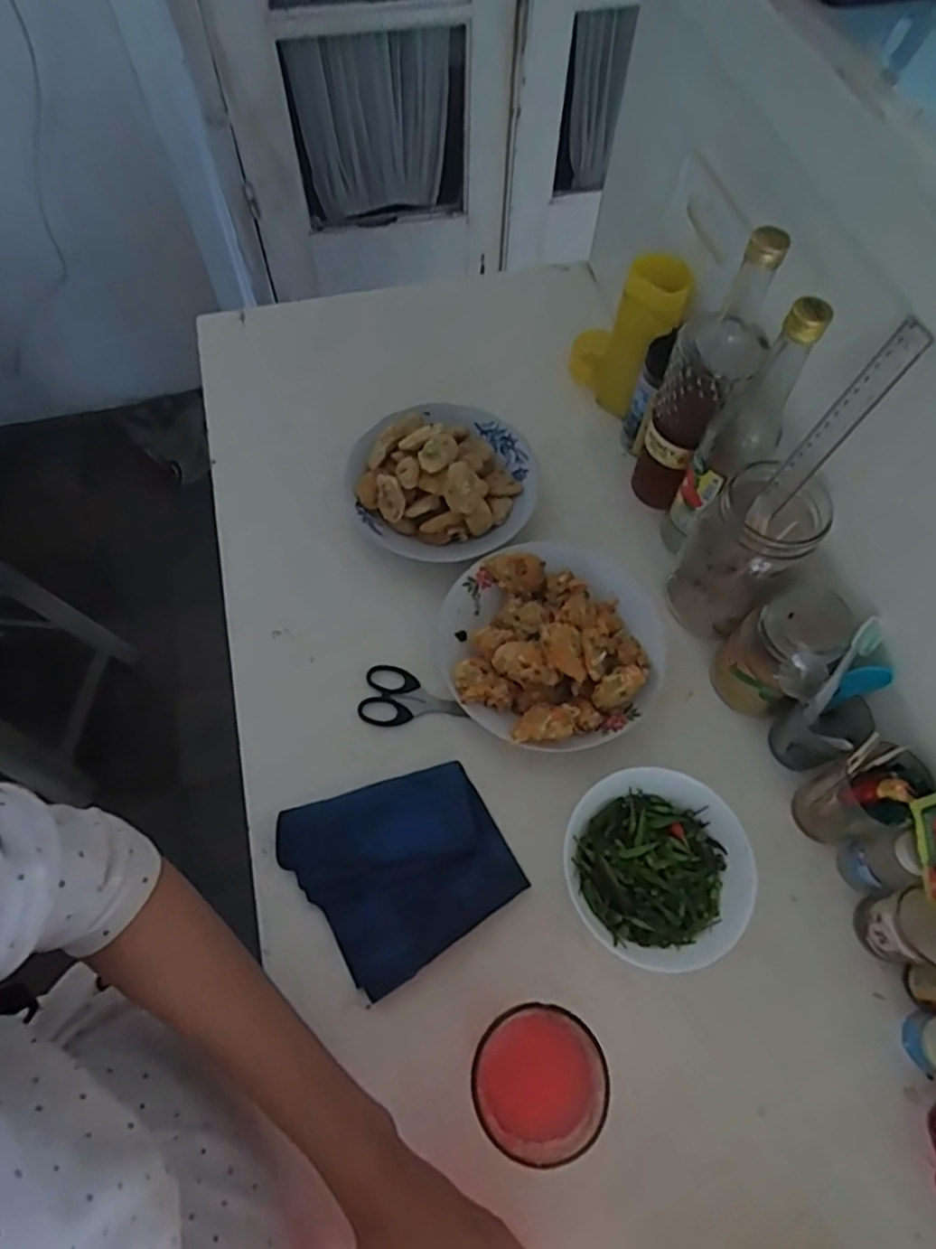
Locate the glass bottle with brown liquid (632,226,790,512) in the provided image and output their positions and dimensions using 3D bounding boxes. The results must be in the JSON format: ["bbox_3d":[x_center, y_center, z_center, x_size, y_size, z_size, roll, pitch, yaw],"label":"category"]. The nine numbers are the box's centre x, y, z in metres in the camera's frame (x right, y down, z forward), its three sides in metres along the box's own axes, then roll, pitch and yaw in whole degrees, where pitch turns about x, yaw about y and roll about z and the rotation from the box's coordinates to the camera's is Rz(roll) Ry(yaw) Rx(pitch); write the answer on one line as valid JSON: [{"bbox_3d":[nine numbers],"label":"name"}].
[{"bbox_3d":[0.206,-0.207,0.602,0.068,0.270,0.069,20,65,9],"label":"glass bottle with brown liquid"}]

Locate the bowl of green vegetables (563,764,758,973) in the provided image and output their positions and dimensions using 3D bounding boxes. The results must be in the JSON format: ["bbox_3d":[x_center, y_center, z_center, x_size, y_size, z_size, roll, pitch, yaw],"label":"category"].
[{"bbox_3d":[0.149,0.192,0.536,0.139,0.039,0.143,0,63,-1],"label":"bowl of green vegetables"}]

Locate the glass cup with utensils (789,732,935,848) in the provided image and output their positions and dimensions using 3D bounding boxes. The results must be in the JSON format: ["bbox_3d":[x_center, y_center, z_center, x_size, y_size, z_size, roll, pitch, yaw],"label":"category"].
[{"bbox_3d":[0.303,0.135,0.531,0.054,0.117,0.055,0,63,-1],"label":"glass cup with utensils"}]

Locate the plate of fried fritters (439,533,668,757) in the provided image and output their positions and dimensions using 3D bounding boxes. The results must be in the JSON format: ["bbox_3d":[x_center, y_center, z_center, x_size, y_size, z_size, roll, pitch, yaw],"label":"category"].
[{"bbox_3d":[0.074,0.011,0.611,0.190,0.061,0.201,0,63,-1],"label":"plate of fried fritters"}]

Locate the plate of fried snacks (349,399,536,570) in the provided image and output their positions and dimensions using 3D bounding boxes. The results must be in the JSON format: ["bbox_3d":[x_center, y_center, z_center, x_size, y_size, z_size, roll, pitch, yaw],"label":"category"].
[{"bbox_3d":[-0.021,-0.160,0.690,0.181,0.068,0.199,0,63,-1],"label":"plate of fried snacks"}]

